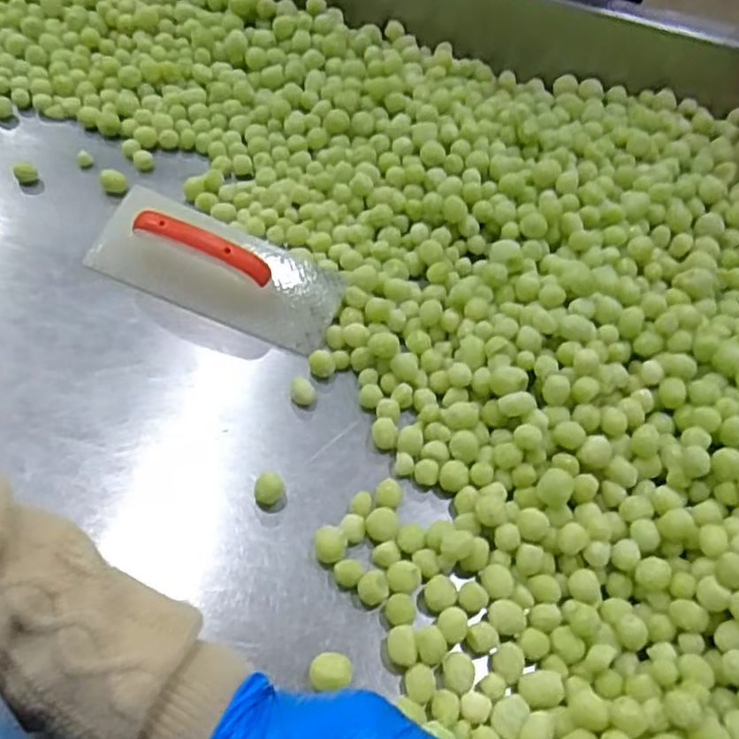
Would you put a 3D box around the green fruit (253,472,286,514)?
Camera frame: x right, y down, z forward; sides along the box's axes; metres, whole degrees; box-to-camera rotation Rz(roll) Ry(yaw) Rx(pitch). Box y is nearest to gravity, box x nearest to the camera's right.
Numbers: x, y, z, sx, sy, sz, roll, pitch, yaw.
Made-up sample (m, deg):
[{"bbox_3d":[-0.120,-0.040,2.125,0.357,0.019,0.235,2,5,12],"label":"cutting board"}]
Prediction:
[{"bbox_3d":[-0.093,0.114,0.629,0.029,0.020,0.031,3,54,-4],"label":"green fruit"}]

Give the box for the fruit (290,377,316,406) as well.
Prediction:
[{"bbox_3d":[-0.069,0.025,0.698,0.025,0.018,0.028,-6,55,-11],"label":"fruit"}]

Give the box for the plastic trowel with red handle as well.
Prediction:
[{"bbox_3d":[-0.169,-0.131,0.744,0.290,0.070,0.122,22,55,8],"label":"plastic trowel with red handle"}]

